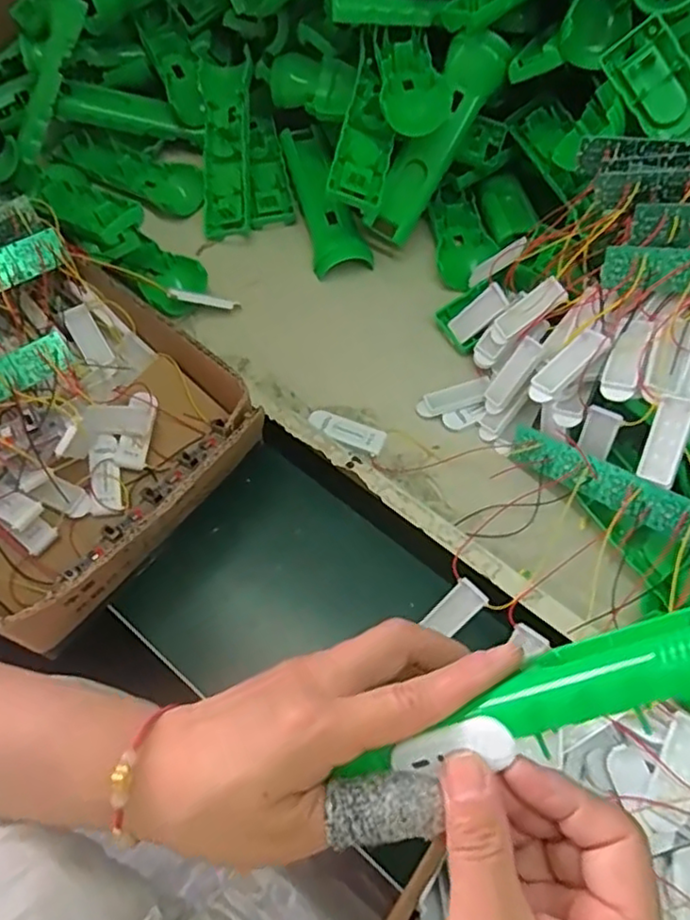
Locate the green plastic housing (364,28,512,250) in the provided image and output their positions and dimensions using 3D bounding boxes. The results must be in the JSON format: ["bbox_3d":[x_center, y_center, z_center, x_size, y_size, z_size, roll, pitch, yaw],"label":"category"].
[{"bbox_3d":[0.064,-0.241,0.486,0.041,0.026,0.154,41,115,20],"label":"green plastic housing"}]

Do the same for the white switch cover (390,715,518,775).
[{"bbox_3d":[0.038,0.103,0.230,0.045,0.007,0.015,-23,60,24],"label":"white switch cover"}]

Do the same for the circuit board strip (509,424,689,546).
[{"bbox_3d":[0.173,0.023,0.393,0.019,0.023,0.168,-40,44,-17],"label":"circuit board strip"}]

